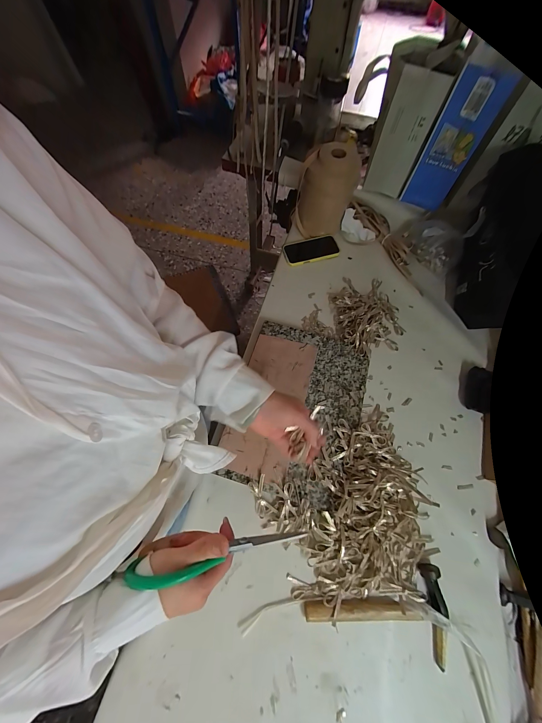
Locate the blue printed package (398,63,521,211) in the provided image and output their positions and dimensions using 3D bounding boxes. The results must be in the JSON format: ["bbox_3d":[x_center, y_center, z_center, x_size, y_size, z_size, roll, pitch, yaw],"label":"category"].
[{"bbox_3d":[0.423,-0.500,0.631,0.109,0.305,0.024,20,81,9],"label":"blue printed package"}]

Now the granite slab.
[{"bbox_3d":[0.061,0.097,0.591,0.267,0.031,0.367,16,67,6],"label":"granite slab"}]

